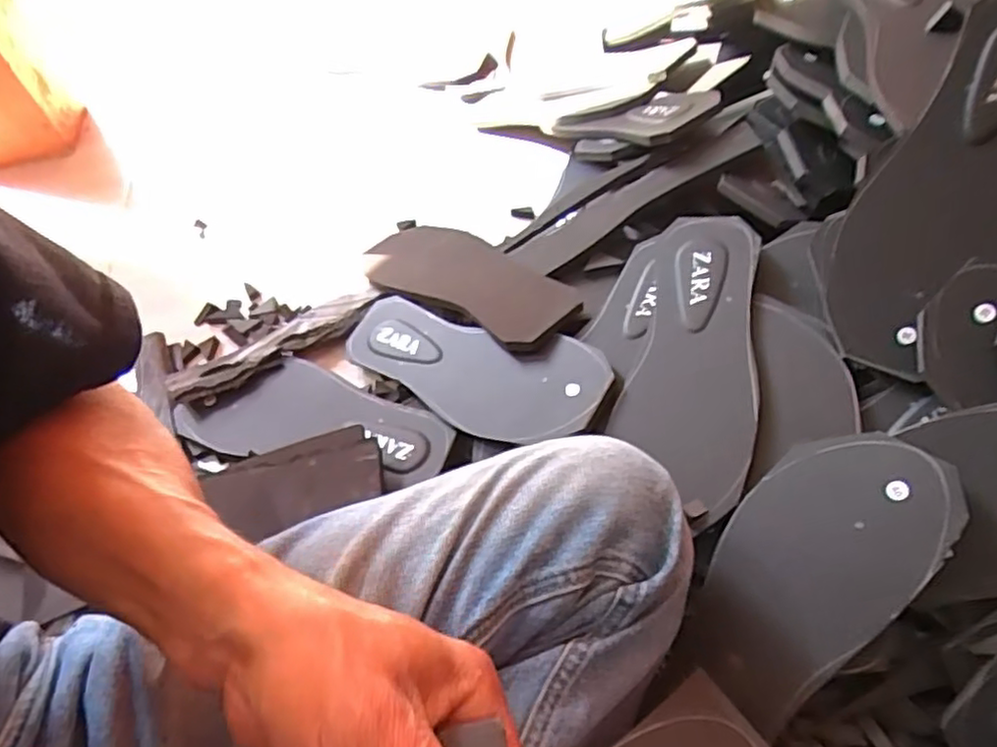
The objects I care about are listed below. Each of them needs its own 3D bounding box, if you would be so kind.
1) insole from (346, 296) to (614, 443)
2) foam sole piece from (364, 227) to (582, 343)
[{"bbox_3d":[-0.031,-0.004,0.551,0.251,0.011,0.093,16,73,31],"label":"insole"},{"bbox_3d":[-0.031,-0.090,0.611,0.092,0.012,0.250,-40,45,-22],"label":"foam sole piece"}]

